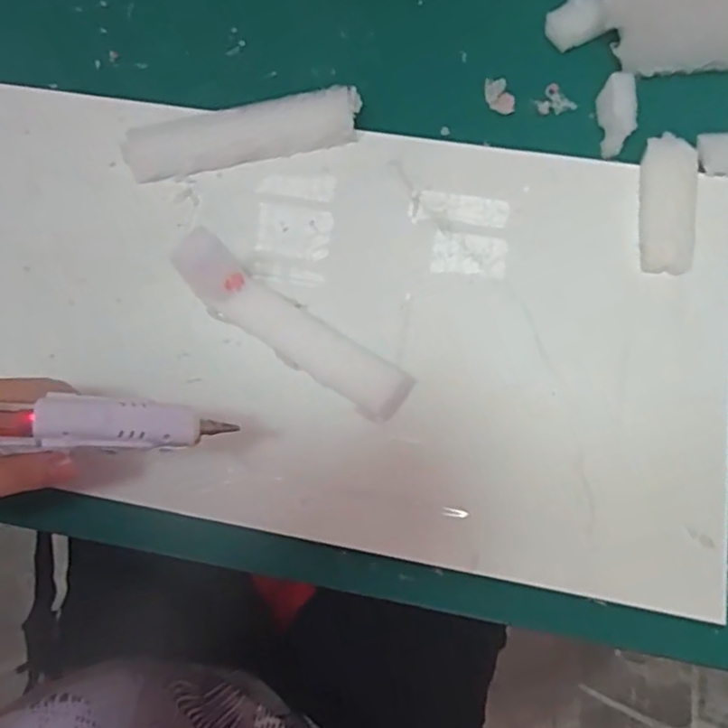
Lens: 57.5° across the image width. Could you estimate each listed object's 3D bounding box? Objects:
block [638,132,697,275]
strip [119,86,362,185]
[{"bbox_3d":[0.210,-0.111,0.458,0.035,0.013,0.101,7,71,5],"label":"block"},{"bbox_3d":[-0.089,-0.169,0.489,0.171,0.026,0.035,-13,70,-2],"label":"strip"}]

